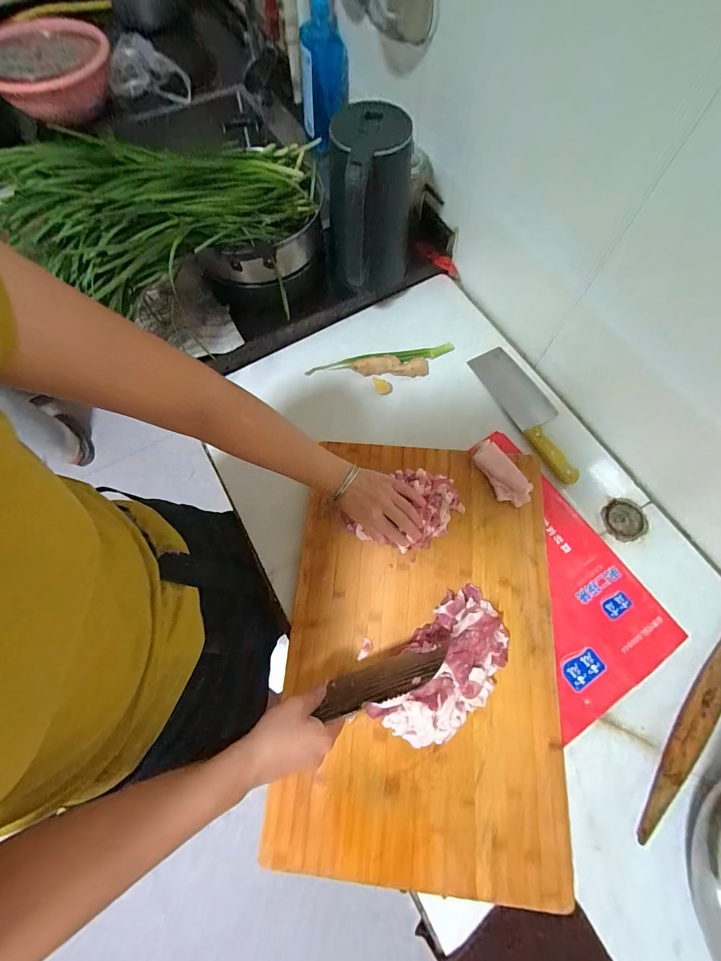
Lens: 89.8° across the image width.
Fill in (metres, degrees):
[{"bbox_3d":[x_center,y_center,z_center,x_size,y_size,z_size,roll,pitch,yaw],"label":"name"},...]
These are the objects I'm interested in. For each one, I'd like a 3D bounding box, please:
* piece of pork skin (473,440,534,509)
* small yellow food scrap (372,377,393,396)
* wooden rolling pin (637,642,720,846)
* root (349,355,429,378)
[{"bbox_3d":[0.220,-0.010,0.568,0.050,0.031,0.114,-35,72,-11],"label":"piece of pork skin"},{"bbox_3d":[0.038,-0.177,0.673,0.043,0.015,0.024,35,74,13],"label":"small yellow food scrap"},{"bbox_3d":[0.440,0.306,0.474,0.031,0.021,0.325,38,75,14],"label":"wooden rolling pin"},{"bbox_3d":[0.055,-0.216,0.677,0.142,0.032,0.029,0,70,2],"label":"root"}]

